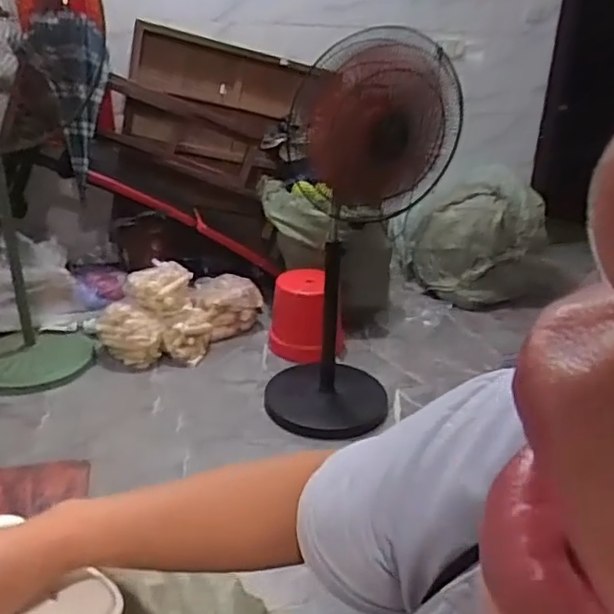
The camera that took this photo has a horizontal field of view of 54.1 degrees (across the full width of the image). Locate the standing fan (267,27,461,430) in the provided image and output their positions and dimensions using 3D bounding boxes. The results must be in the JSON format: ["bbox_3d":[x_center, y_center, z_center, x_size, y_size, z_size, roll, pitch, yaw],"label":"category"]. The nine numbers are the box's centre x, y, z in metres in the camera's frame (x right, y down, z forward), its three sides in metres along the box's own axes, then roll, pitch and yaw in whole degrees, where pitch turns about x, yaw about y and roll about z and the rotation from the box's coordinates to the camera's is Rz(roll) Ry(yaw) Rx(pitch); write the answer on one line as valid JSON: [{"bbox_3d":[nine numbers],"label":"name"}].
[{"bbox_3d":[0.161,-0.200,1.881,0.504,1.162,0.446,7,25,10],"label":"standing fan"}]

